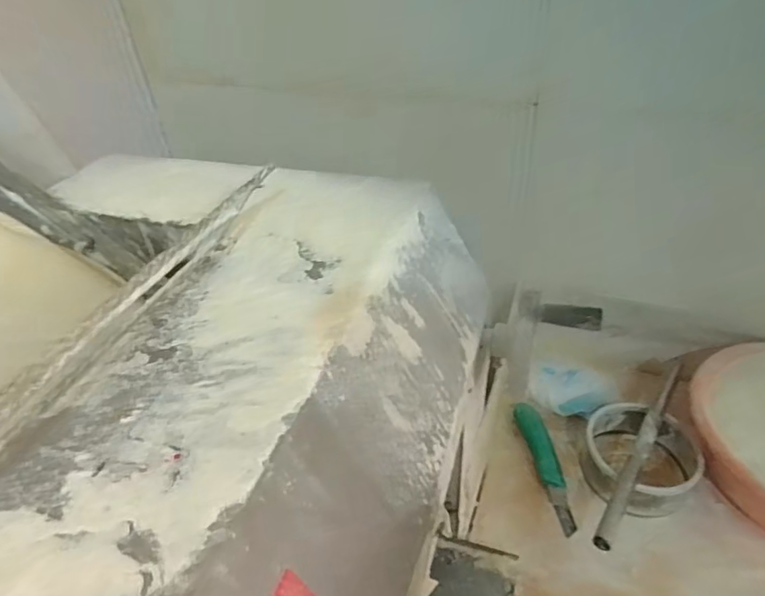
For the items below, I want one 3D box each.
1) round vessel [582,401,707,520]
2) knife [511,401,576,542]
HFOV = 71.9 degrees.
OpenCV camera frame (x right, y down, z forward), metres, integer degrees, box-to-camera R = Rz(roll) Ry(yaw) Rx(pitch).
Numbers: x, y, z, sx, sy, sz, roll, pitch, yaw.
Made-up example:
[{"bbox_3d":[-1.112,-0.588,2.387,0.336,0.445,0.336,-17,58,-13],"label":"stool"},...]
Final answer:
[{"bbox_3d":[0.286,0.178,0.599,0.105,0.052,0.123,-13,39,-10],"label":"round vessel"},{"bbox_3d":[0.197,0.198,0.634,0.027,0.022,0.163,-9,52,-5],"label":"knife"}]

